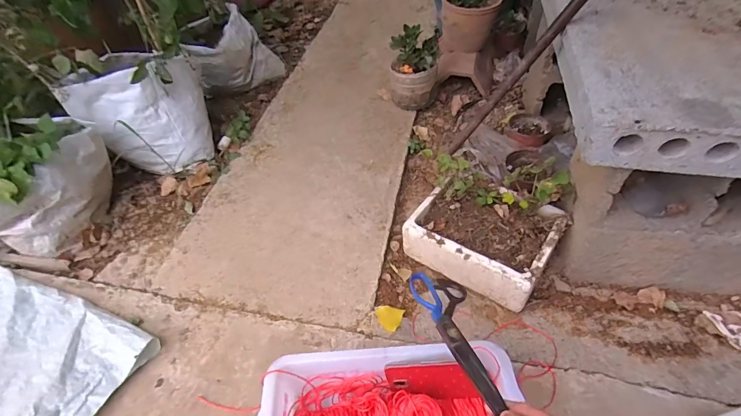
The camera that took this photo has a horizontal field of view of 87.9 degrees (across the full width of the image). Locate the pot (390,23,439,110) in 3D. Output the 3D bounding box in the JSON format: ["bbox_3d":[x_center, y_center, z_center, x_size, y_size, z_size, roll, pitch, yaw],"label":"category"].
[{"bbox_3d":[0.140,-0.456,1.285,0.163,0.224,0.163,-2,50,3],"label":"pot"}]

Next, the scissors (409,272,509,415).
[{"bbox_3d":[0.125,0.175,0.553,0.090,0.031,0.255,-7,24,-5],"label":"scissors"}]

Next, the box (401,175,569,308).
[{"bbox_3d":[0.267,0.056,0.906,0.310,0.110,0.241,27,56,24],"label":"box"}]

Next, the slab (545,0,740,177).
[{"bbox_3d":[0.648,-0.382,0.814,0.490,0.095,0.834,7,51,11],"label":"slab"}]

